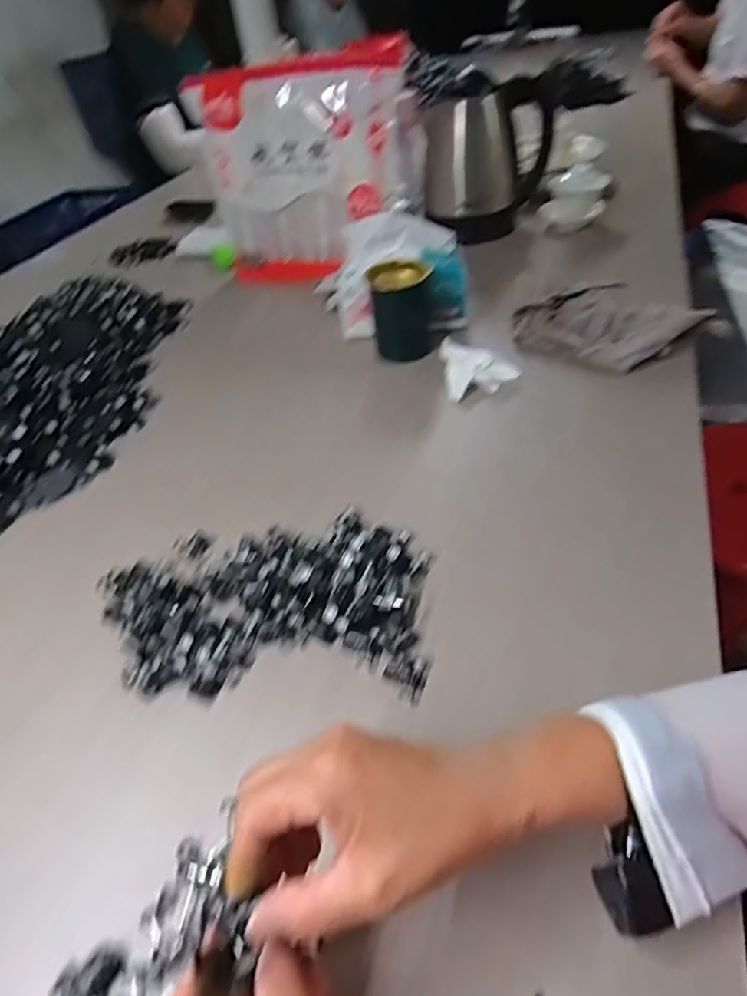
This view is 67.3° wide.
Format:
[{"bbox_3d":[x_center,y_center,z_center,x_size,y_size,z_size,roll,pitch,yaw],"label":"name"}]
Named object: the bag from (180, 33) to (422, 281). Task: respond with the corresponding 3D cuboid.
[{"bbox_3d":[-0.098,-0.480,0.833,0.314,0.276,0.082,3,39,17],"label":"bag"}]

